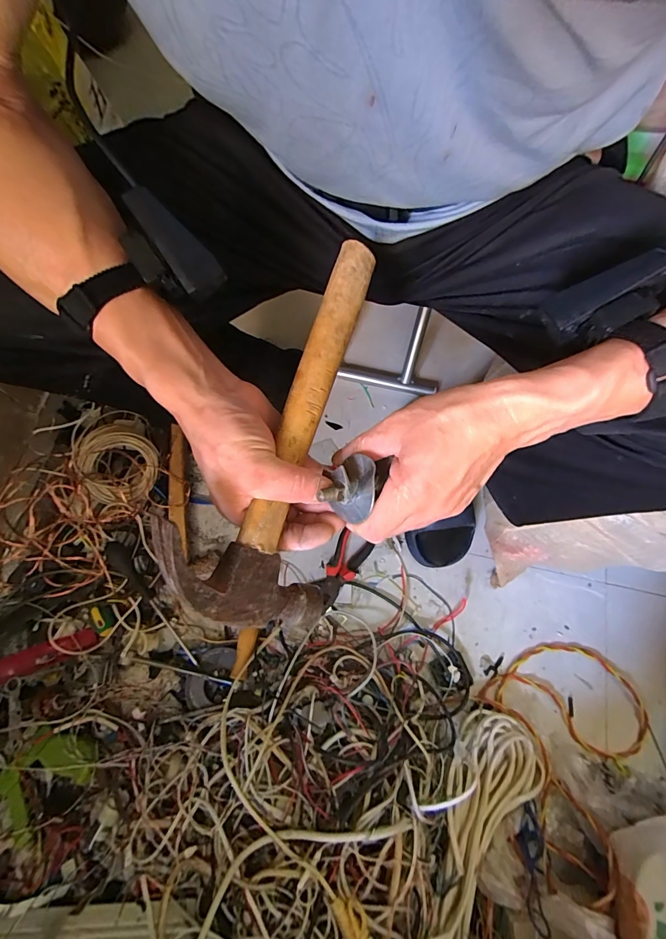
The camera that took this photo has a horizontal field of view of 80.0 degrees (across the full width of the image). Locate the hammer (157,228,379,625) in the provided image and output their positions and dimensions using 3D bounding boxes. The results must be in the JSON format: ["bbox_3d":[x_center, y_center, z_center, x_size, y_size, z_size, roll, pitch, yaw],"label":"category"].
[{"bbox_3d":[-0.038,-0.035,0.273,0.026,0.129,0.291,12,91,42],"label":"hammer"}]

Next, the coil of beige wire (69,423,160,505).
[{"bbox_3d":[-0.336,-0.007,0.614,0.113,0.032,0.115,18,83,-37],"label":"coil of beige wire"}]

